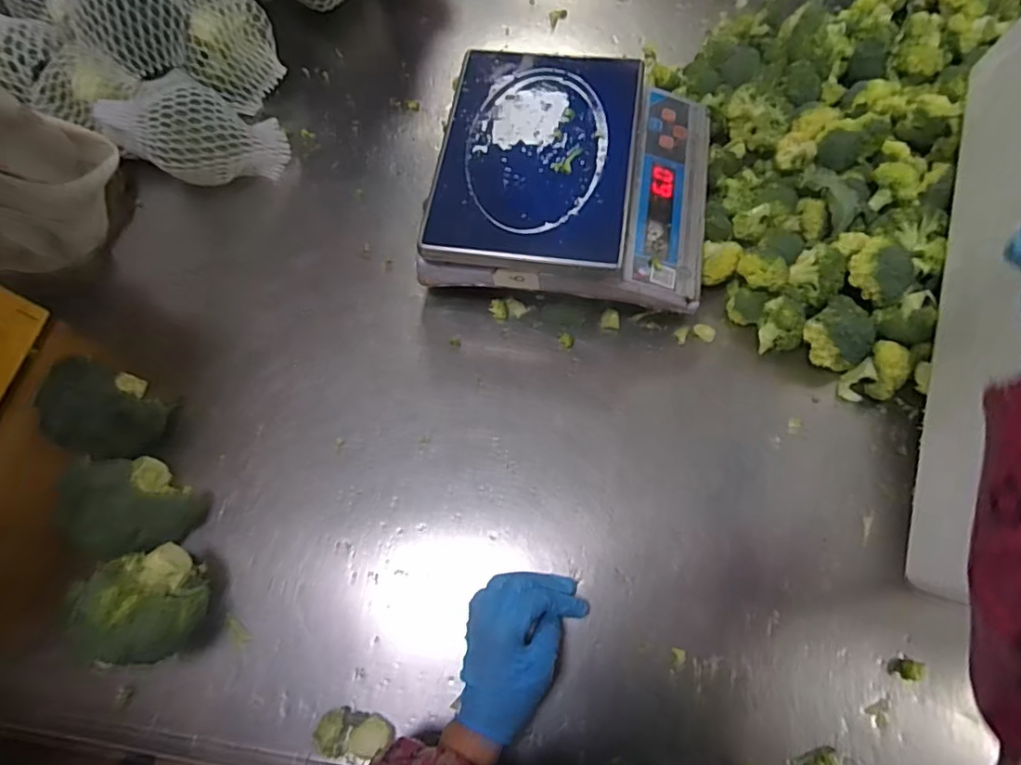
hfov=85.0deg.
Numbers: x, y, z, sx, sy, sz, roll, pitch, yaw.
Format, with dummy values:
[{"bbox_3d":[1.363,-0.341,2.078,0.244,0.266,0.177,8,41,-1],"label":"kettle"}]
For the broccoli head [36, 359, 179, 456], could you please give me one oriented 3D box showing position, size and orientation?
[{"bbox_3d":[-0.416,0.028,0.562,0.080,0.102,0.083,-1,71,2],"label":"broccoli head"}]

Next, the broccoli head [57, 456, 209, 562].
[{"bbox_3d":[-0.369,0.121,0.536,0.098,0.095,0.086,30,75,12],"label":"broccoli head"}]

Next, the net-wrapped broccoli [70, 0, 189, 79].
[{"bbox_3d":[-0.470,-0.456,0.696,0.125,0.083,0.118,-37,73,-10],"label":"net-wrapped broccoli"}]

